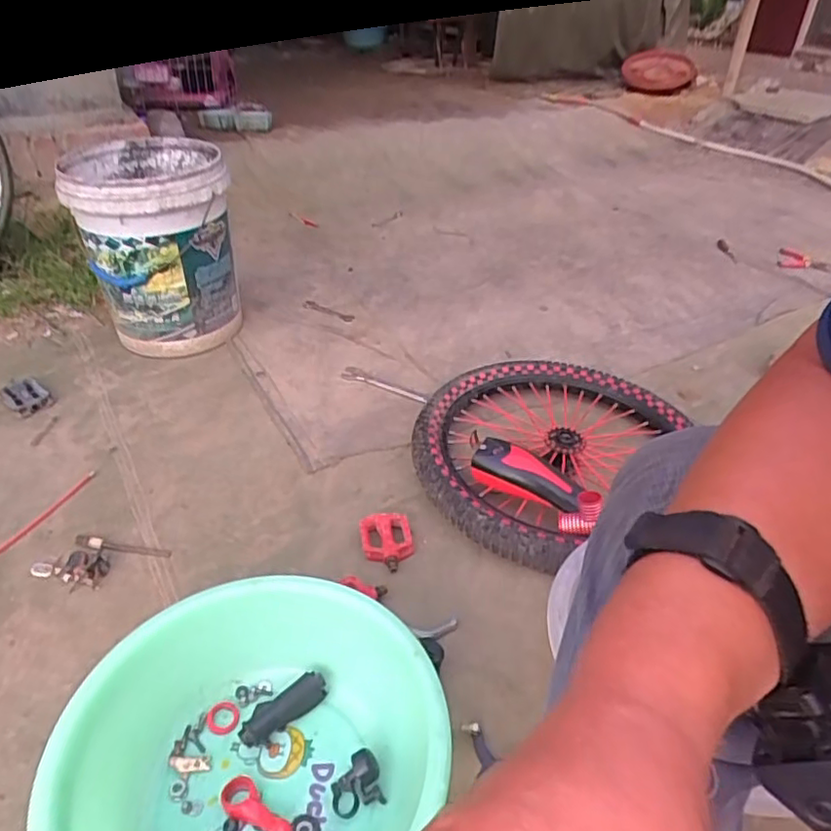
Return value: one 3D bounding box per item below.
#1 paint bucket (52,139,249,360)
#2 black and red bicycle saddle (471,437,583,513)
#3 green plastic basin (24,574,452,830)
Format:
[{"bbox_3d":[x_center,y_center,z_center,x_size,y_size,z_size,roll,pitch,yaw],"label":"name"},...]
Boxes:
[{"bbox_3d":[-0.554,-0.351,1.333,0.293,0.373,0.319,-14,40,-24],"label":"paint bucket"},{"bbox_3d":[0.174,0.088,0.957,0.170,0.047,0.070,19,40,21],"label":"black and red bicycle saddle"},{"bbox_3d":[-0.151,0.343,0.603,0.344,0.137,0.356,18,38,18],"label":"green plastic basin"}]

